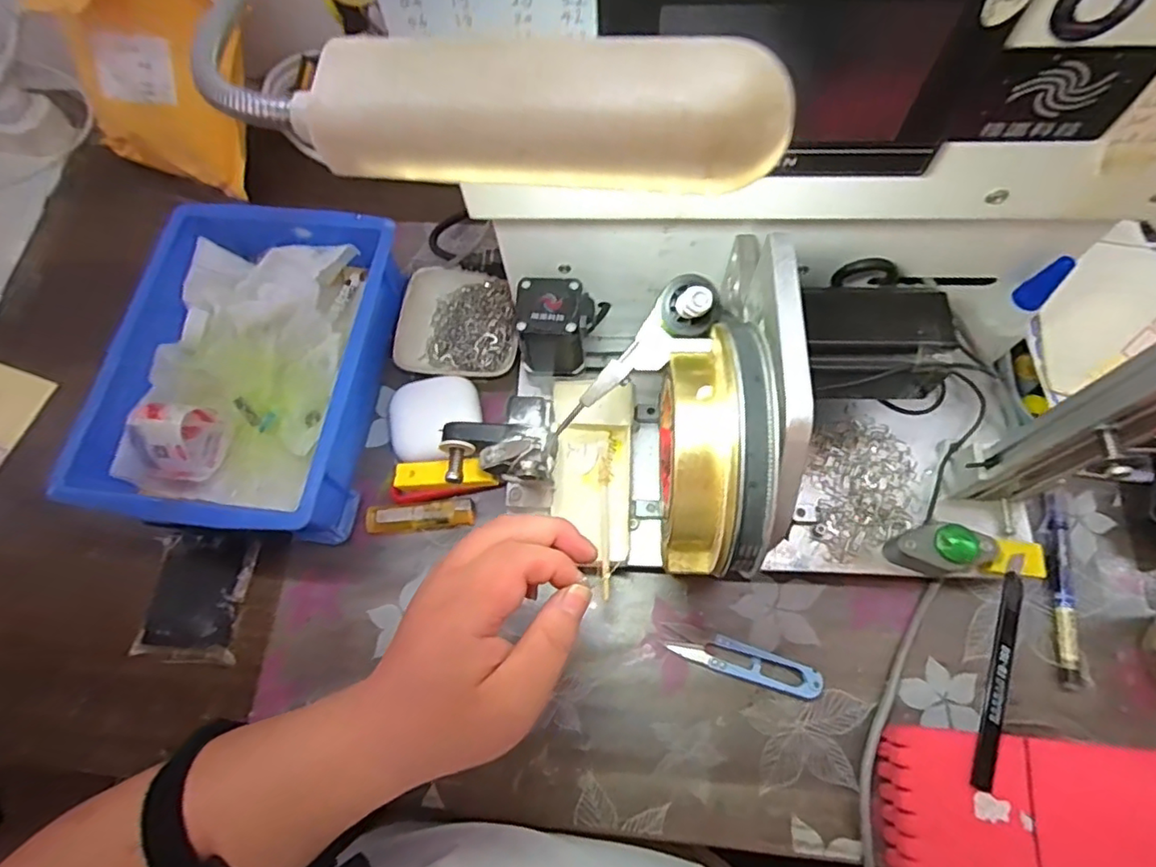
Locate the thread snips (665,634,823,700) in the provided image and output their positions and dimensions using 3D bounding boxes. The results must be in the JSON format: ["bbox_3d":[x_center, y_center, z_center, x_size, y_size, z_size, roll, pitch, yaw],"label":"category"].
[{"bbox_3d":[0.109,0.148,0.400,0.094,0.011,0.022,16,70,9],"label":"thread snips"}]

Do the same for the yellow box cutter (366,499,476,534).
[{"bbox_3d":[-0.114,0.059,0.442,0.075,0.009,0.019,-7,69,0],"label":"yellow box cutter"}]

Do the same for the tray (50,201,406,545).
[{"bbox_3d":[-0.241,-0.050,0.464,0.186,0.076,0.249,6,69,5],"label":"tray"}]

